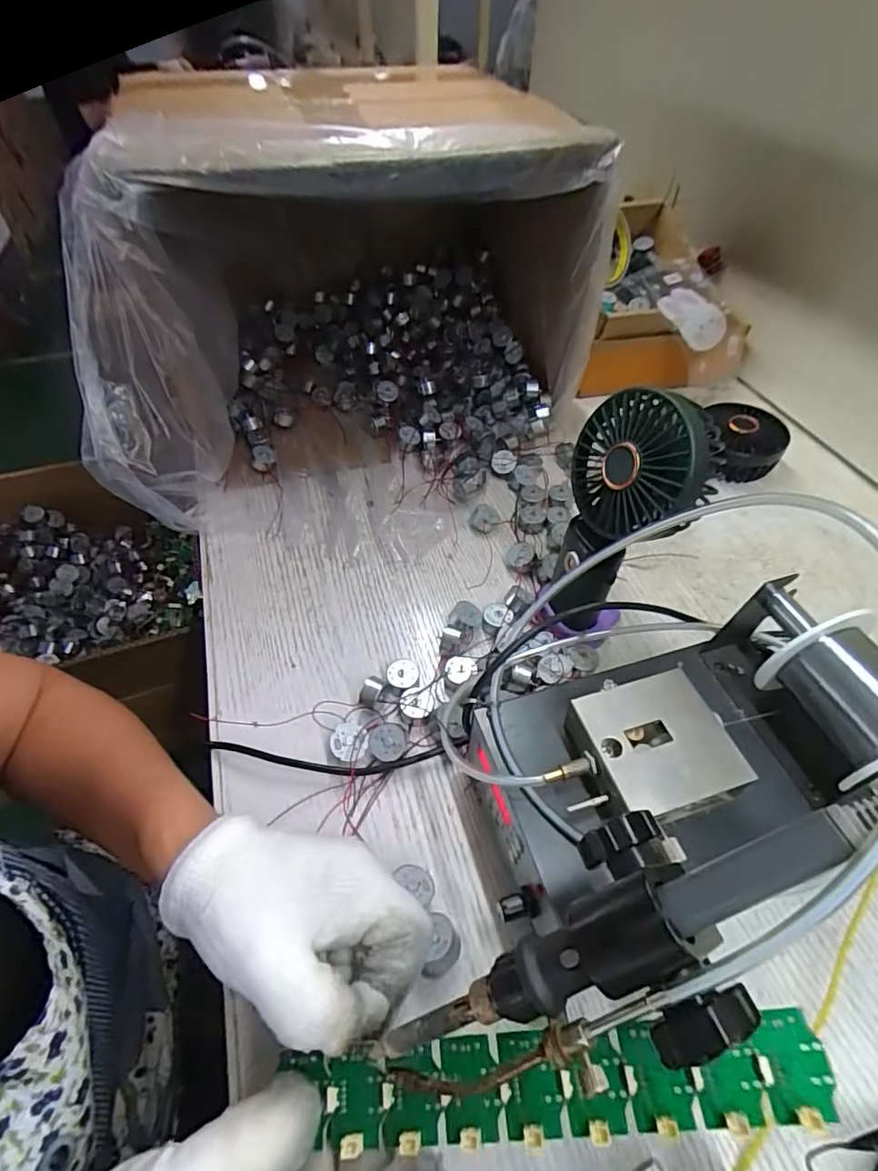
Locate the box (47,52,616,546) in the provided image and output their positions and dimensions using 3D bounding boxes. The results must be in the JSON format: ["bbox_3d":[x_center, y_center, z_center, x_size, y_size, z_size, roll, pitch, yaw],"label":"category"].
[{"bbox_3d":[-0.101,-0.280,0.517,0.435,0.276,0.295,-17,51,-14],"label":"box"}]

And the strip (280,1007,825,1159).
[{"bbox_3d":[0.038,0.178,0.194,0.185,0.007,0.031,-12,49,9],"label":"strip"}]

